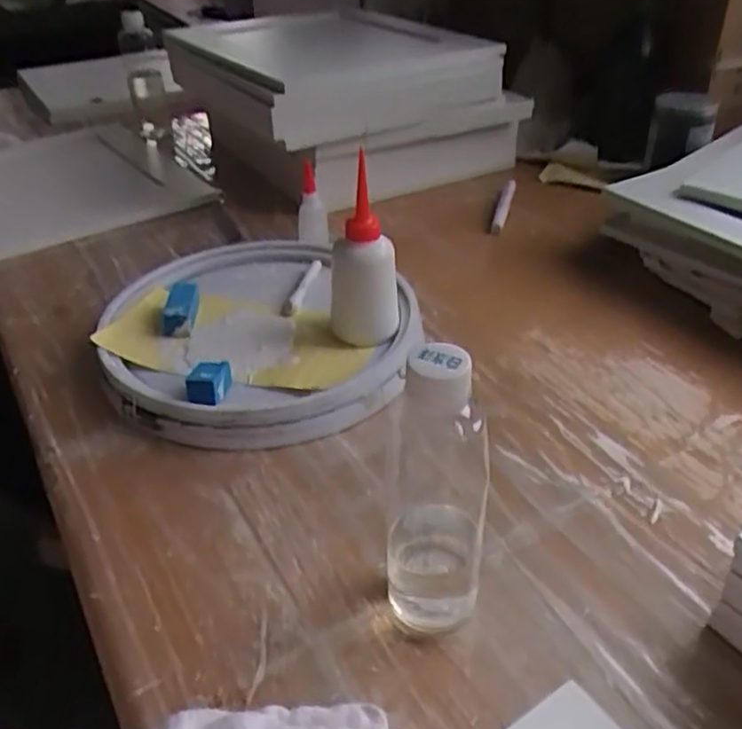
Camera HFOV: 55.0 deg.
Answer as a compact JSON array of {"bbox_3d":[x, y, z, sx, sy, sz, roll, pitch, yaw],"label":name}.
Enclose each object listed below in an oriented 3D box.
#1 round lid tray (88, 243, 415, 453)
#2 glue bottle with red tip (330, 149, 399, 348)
[{"bbox_3d":[-0.110,-0.033,0.673,0.281,0.049,0.302,-27,43,-30],"label":"round lid tray"},{"bbox_3d":[-0.008,-0.094,0.621,0.061,0.173,0.059,-1,36,1],"label":"glue bottle with red tip"}]

